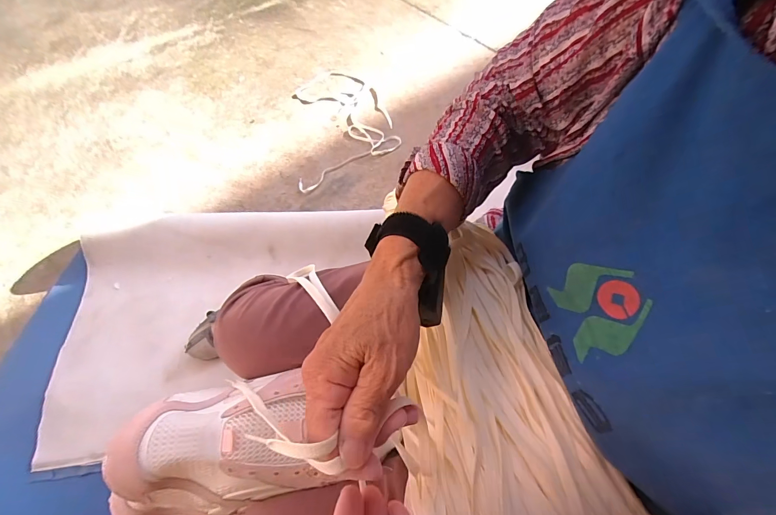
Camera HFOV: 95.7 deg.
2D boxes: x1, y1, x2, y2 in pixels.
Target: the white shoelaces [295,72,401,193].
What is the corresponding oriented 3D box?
[{"bbox_3d":[-0.143,-0.443,1.123,0.283,0.019,0.535,-11,54,-2],"label":"white shoelaces"}]

